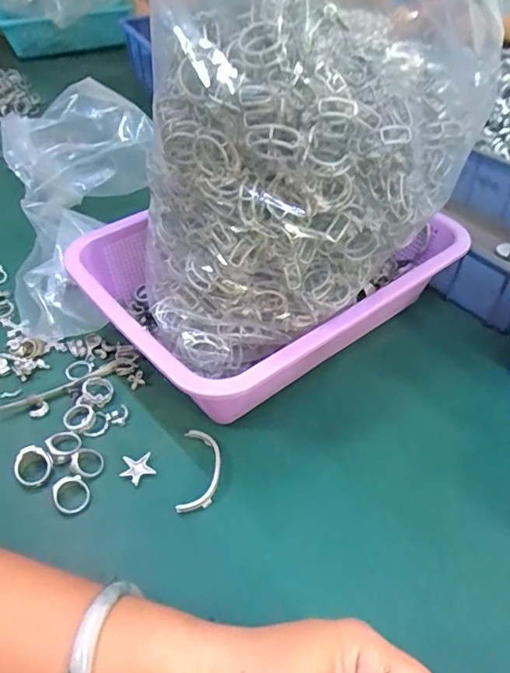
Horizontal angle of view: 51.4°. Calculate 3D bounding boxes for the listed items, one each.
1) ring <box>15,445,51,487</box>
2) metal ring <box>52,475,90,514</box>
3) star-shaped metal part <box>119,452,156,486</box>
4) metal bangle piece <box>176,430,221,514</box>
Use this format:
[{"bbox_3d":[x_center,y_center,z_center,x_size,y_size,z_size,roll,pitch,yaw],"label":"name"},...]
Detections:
[{"bbox_3d":[-0.157,0.092,0.375,0.024,0.017,0.025,0,43,0],"label":"ring"},{"bbox_3d":[-0.126,0.108,0.362,0.023,0.004,0.025,8,57,-12],"label":"metal ring"},{"bbox_3d":[-0.084,0.094,0.378,0.023,0.004,0.022,-7,44,-8],"label":"star-shaped metal part"},{"bbox_3d":[-0.039,0.094,0.377,0.027,0.006,0.065,1,43,0],"label":"metal bangle piece"}]

